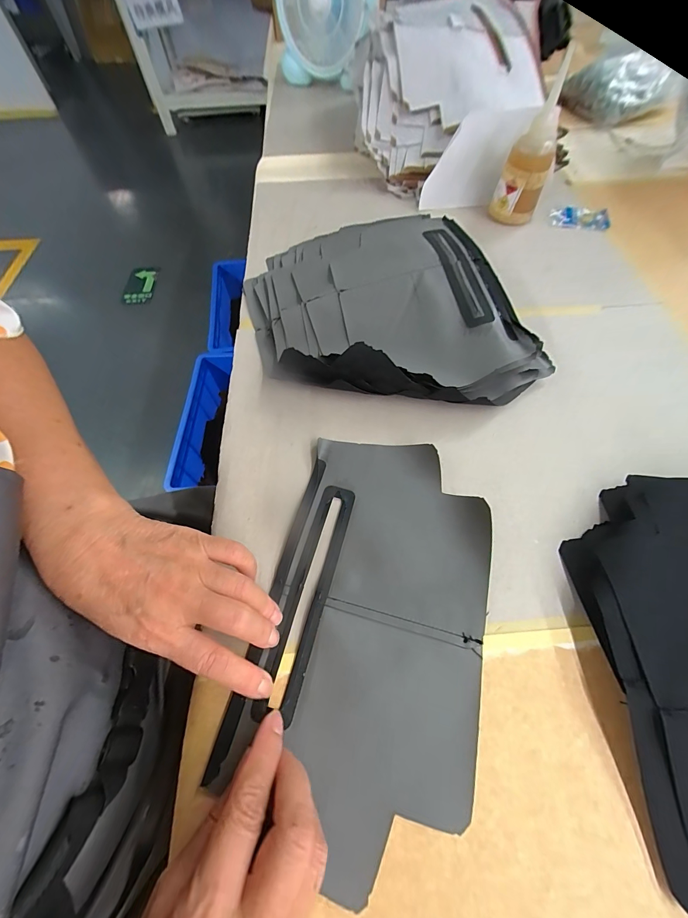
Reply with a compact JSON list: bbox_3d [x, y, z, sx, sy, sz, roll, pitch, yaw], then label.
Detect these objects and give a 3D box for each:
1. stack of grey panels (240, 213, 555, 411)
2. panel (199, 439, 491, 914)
[{"bbox_3d":[0.036,-0.190,0.400,0.293,0.061,0.324,-11,61,-6],"label":"stack of grey panels"},{"bbox_3d":[0.024,0.113,0.262,0.161,0.007,0.280,13,62,8],"label":"panel"}]

